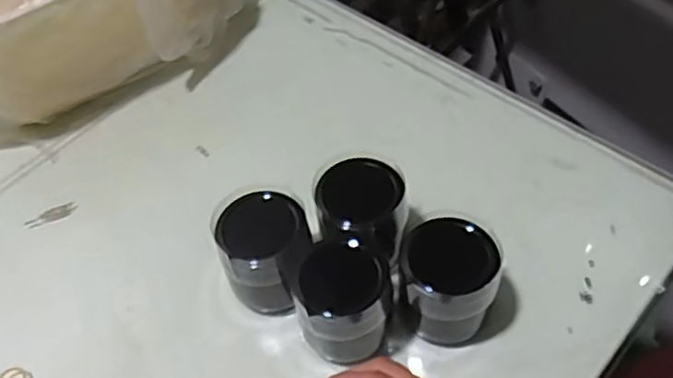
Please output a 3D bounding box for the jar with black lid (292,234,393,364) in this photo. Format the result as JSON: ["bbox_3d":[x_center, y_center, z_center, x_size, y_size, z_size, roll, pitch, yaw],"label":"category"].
[{"bbox_3d":[0.005,0.080,0.452,0.062,0.087,0.060,-2,54,3],"label":"jar with black lid"}]

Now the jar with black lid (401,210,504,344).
[{"bbox_3d":[0.076,0.064,0.453,0.068,0.072,0.064,0,54,5],"label":"jar with black lid"}]

